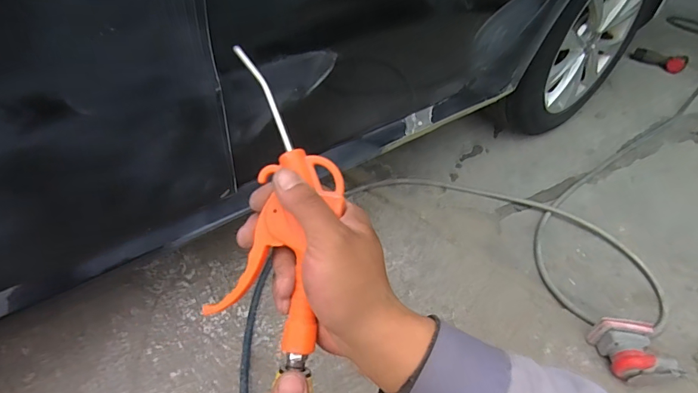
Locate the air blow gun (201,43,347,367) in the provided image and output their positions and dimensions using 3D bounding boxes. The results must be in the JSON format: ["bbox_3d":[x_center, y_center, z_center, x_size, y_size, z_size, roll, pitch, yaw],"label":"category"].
[{"bbox_3d":[-0.053,-0.001,0.294,0.094,0.036,0.225,-1,79,-7],"label":"air blow gun"}]

